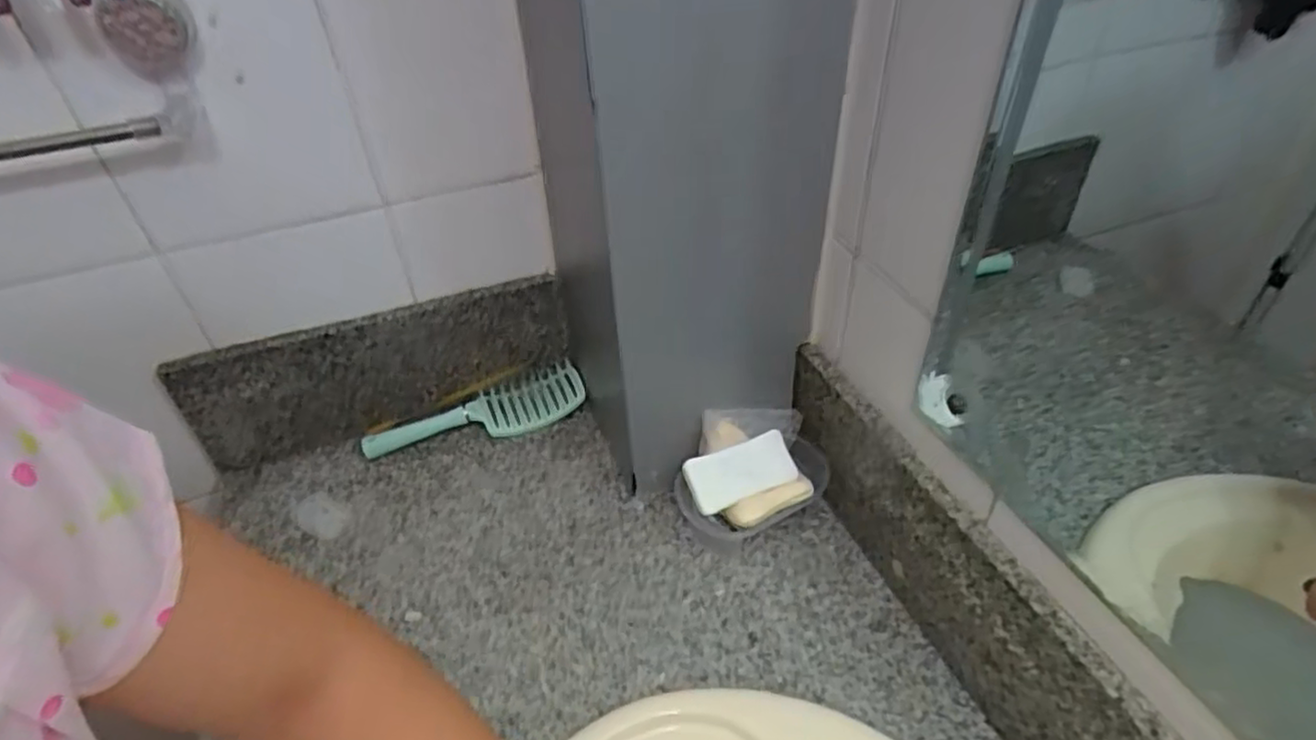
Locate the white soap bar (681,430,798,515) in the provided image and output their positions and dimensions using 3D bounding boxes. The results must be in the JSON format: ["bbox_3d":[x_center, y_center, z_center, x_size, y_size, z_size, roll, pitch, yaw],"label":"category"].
[{"bbox_3d":[0.078,0.097,0.668,0.104,0.019,0.052,-17,68,-16],"label":"white soap bar"}]

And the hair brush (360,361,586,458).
[{"bbox_3d":[-0.205,0.055,0.798,0.248,0.035,0.065,-17,43,-16],"label":"hair brush"}]

